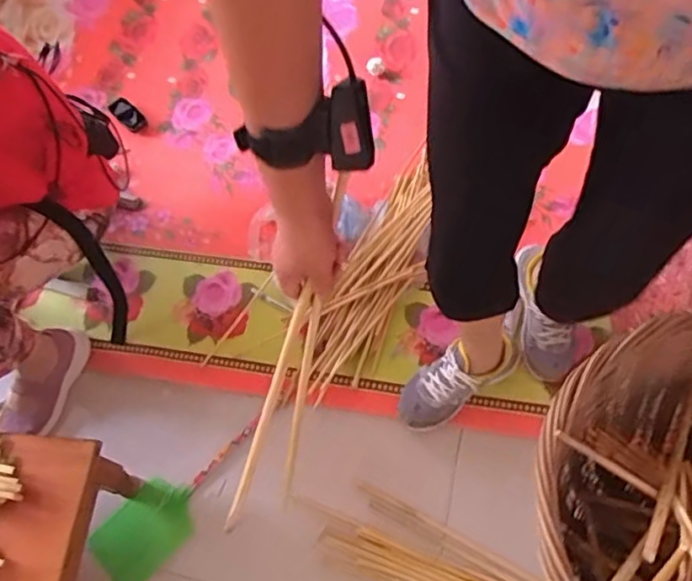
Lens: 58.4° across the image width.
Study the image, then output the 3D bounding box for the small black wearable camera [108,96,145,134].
[{"bbox_3d":[-0.518,-0.415,1.464,0.053,0.019,0.108,-42,71,-14],"label":"small black wearable camera"}]

